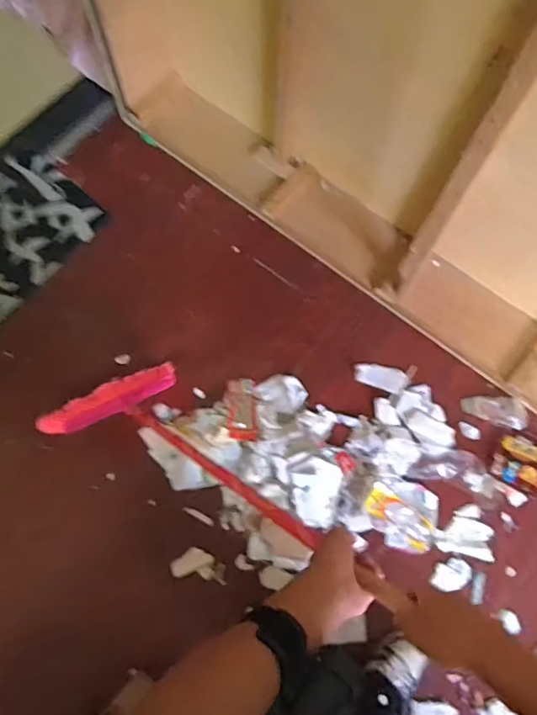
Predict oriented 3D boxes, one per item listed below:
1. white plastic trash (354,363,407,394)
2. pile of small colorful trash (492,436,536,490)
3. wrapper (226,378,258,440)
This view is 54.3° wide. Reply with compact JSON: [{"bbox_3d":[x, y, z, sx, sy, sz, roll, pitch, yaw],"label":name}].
[{"bbox_3d":[0.301,0.051,1.413,0.135,0.006,0.066,18,74,6],"label":"white plastic trash"},{"bbox_3d":[0.668,0.280,1.340,0.172,0.019,0.123,28,76,9],"label":"pile of small colorful trash"},{"bbox_3d":[-0.071,0.132,1.375,0.074,0.016,0.175,-7,59,-1],"label":"wrapper"}]

